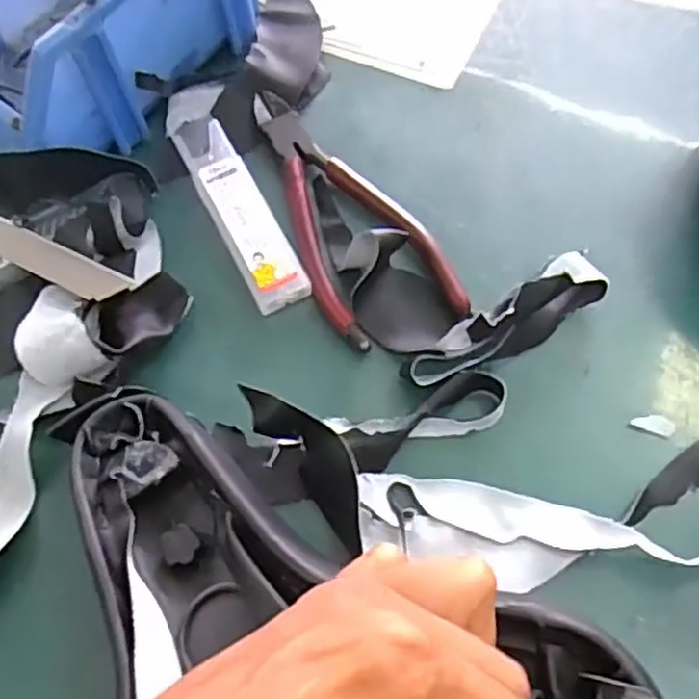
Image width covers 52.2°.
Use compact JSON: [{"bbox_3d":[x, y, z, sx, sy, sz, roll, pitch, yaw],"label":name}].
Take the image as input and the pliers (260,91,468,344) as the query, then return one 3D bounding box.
[{"bbox_3d":[0.000,-0.070,0.343,0.061,0.012,0.149,-18,64,-6],"label":"pliers"}]

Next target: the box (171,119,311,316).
[{"bbox_3d":[-0.054,-0.067,0.342,0.026,0.016,0.112,-25,65,-9],"label":"box"}]

